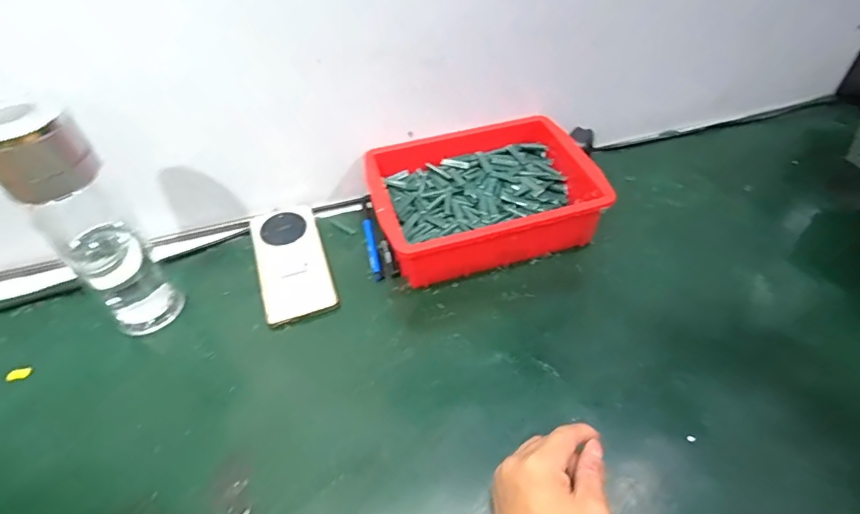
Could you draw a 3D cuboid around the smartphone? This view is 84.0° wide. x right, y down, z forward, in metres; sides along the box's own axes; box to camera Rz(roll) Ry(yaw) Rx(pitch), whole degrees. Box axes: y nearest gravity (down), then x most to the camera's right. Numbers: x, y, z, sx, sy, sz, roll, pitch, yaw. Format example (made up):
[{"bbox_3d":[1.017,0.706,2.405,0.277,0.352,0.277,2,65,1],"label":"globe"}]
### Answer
[{"bbox_3d":[-0.160,0.002,0.550,0.079,0.009,0.166,-18,54,-10],"label":"smartphone"}]

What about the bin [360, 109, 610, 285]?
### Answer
[{"bbox_3d":[0.060,-0.069,0.573,0.251,0.088,0.188,-14,47,-9],"label":"bin"}]

